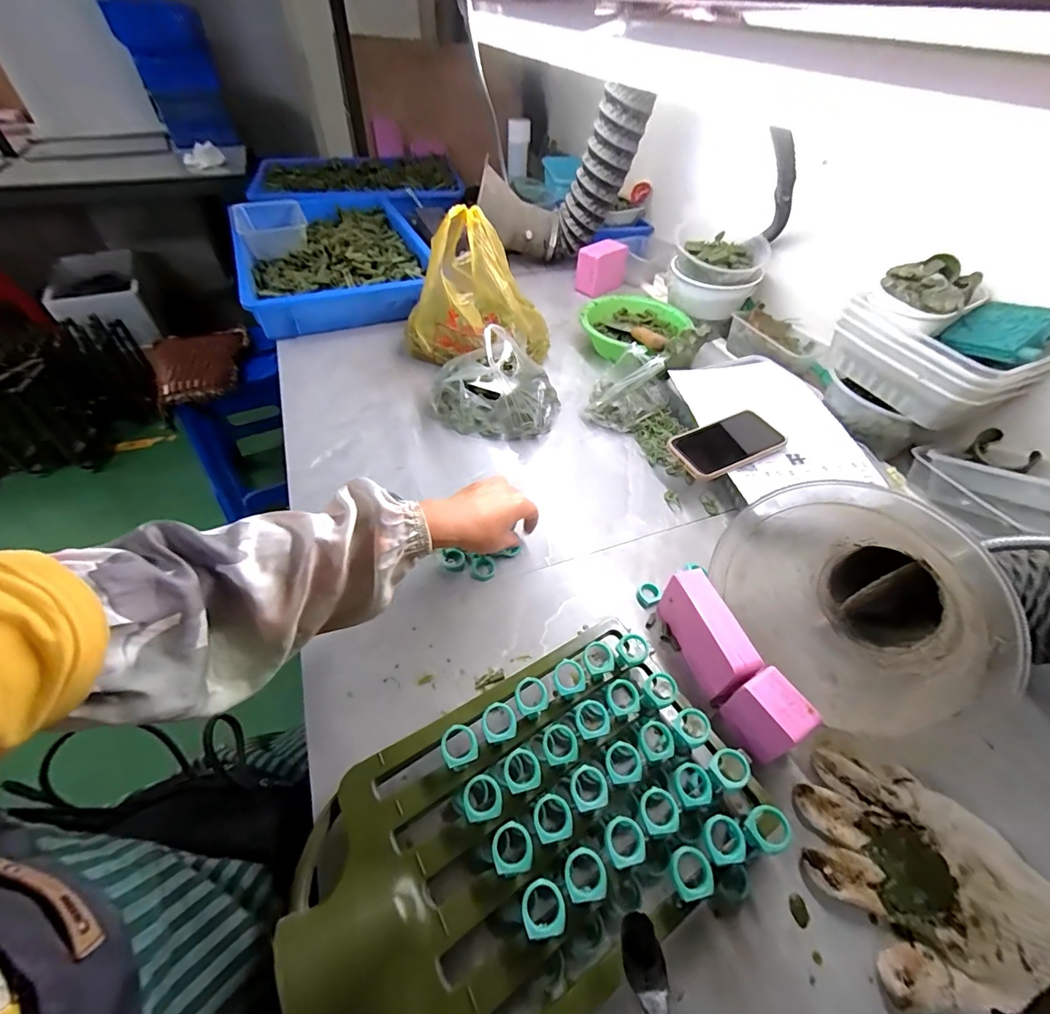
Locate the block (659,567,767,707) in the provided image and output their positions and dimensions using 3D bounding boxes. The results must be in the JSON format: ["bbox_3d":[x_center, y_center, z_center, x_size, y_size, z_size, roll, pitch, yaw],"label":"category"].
[{"bbox_3d":[0.175,0.121,0.437,0.041,0.058,0.113,-15,51,-15],"label":"block"}]

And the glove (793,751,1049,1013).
[{"bbox_3d":[0.307,0.280,0.343,0.175,0.024,0.144,11,49,7],"label":"glove"}]

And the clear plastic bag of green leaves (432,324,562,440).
[{"bbox_3d":[-0.041,-0.172,0.661,0.192,0.138,0.104,-2,49,-4],"label":"clear plastic bag of green leaves"}]

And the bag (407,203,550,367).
[{"bbox_3d":[-0.080,-0.366,0.762,0.247,0.195,0.158,-1,49,-3],"label":"bag"}]

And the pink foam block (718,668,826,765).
[{"bbox_3d":[0.206,0.180,0.393,0.046,0.062,0.057,-21,53,-20],"label":"pink foam block"}]

